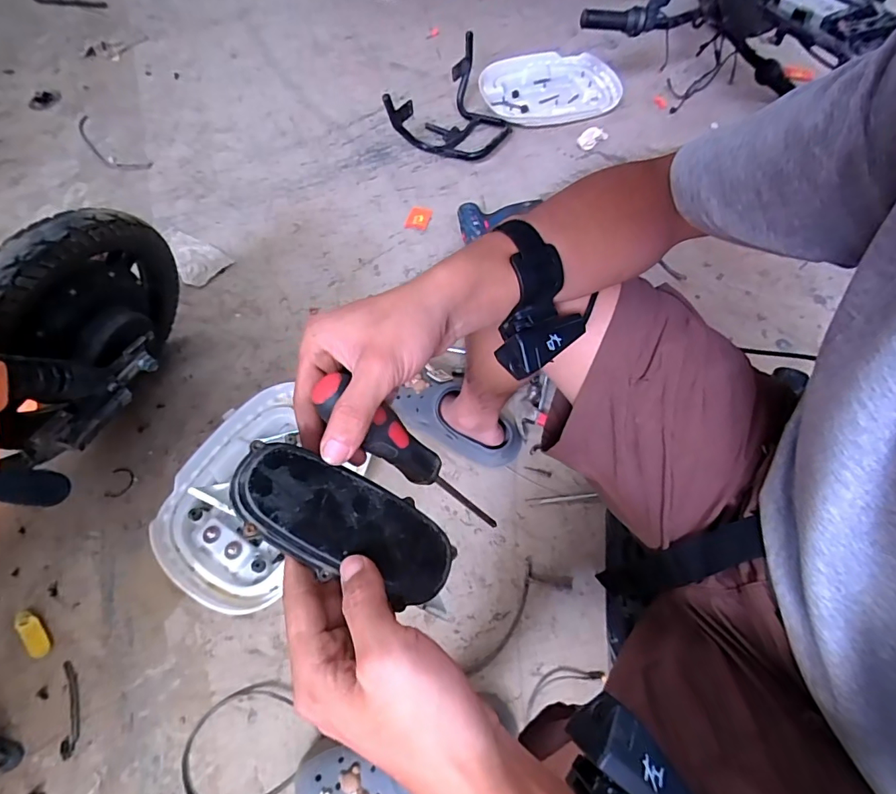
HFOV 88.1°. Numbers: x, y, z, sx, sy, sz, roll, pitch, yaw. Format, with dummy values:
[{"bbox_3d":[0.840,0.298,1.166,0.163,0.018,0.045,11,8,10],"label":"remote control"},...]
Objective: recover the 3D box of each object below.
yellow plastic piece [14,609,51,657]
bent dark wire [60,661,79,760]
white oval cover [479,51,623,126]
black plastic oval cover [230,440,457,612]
[{"bbox_3d":[-0.603,0.343,0.675,0.026,0.018,0.076,-41,69,-19],"label":"yellow plastic piece"},{"bbox_3d":[-0.518,0.426,0.637,0.022,0.004,0.117,-17,63,-8],"label":"bent dark wire"},{"bbox_3d":[0.286,-0.866,1.296,0.369,0.038,0.303,-9,62,-4],"label":"white oval cover"},{"bbox_3d":[-0.053,0.068,0.250,0.125,0.011,0.051,31,63,-15],"label":"black plastic oval cover"}]

